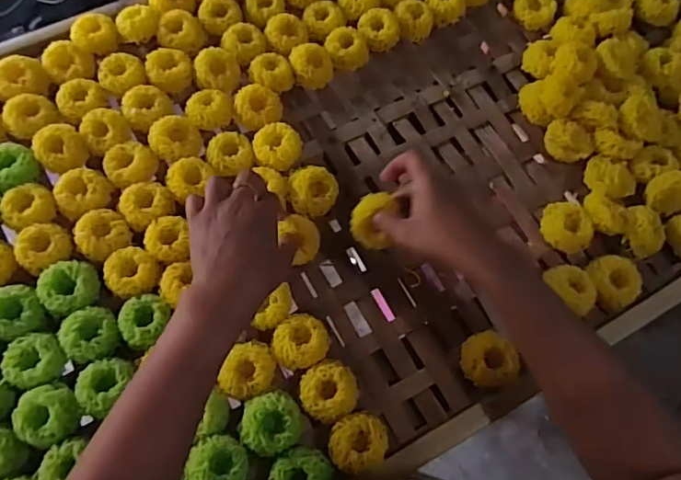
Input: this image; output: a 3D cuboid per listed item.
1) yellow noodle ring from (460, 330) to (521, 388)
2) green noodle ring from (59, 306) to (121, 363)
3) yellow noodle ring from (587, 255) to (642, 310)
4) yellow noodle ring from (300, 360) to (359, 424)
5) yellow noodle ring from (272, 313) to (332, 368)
[{"bbox_3d":[0.137,0.113,0.486,0.045,0.023,0.051,-26,72,-12],"label":"yellow noodle ring"},{"bbox_3d":[-0.227,0.085,0.473,0.047,0.016,0.047,1,68,-3],"label":"green noodle ring"},{"bbox_3d":[0.274,0.040,0.519,0.047,0.022,0.053,-28,72,-13],"label":"yellow noodle ring"},{"bbox_3d":[-0.010,0.134,0.469,0.051,0.022,0.050,1,68,-3],"label":"yellow noodle ring"},{"bbox_3d":[-0.036,0.094,0.486,0.051,0.028,0.048,1,68,-3],"label":"yellow noodle ring"}]

